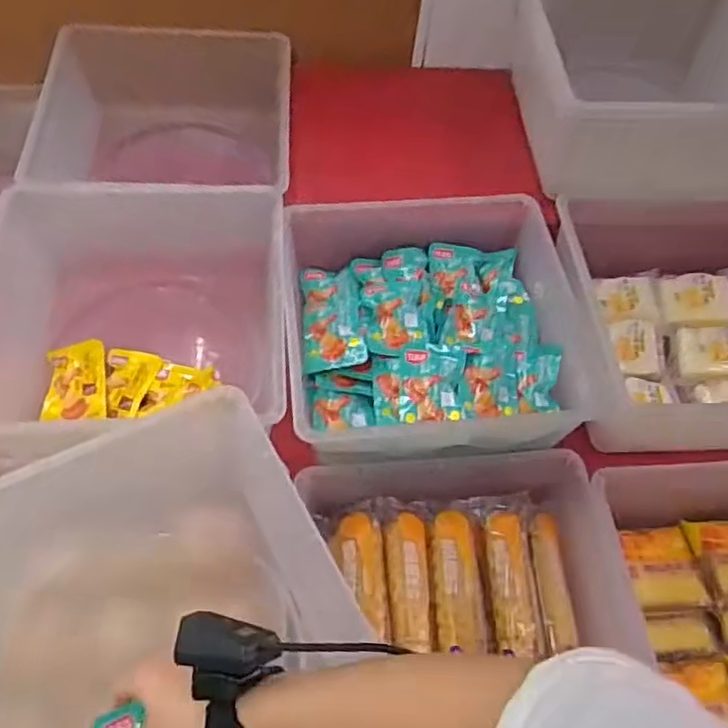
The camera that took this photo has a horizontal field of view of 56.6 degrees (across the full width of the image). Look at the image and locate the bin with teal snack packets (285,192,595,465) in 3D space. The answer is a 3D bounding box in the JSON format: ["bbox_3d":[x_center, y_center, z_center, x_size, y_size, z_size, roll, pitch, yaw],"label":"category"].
[{"bbox_3d":[0.068,-0.039,0.716,0.287,0.120,0.276,-2,57,-6],"label":"bin with teal snack packets"}]

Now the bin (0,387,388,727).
[{"bbox_3d":[-0.174,0.211,0.520,0.311,0.178,0.287,-23,62,-19],"label":"bin"}]

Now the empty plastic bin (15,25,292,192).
[{"bbox_3d":[-0.250,-0.297,0.874,0.277,0.147,0.289,-2,57,-6],"label":"empty plastic bin"}]

